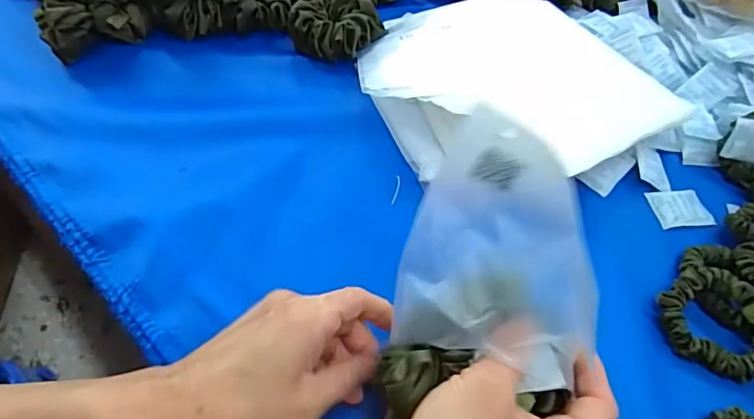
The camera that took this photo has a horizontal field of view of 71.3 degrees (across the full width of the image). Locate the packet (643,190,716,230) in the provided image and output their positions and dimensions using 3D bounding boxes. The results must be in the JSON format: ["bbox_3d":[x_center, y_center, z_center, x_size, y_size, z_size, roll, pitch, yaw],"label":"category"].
[{"bbox_3d":[0.230,0.000,0.399,0.045,0.004,0.032,-6,52,-9],"label":"packet"}]

